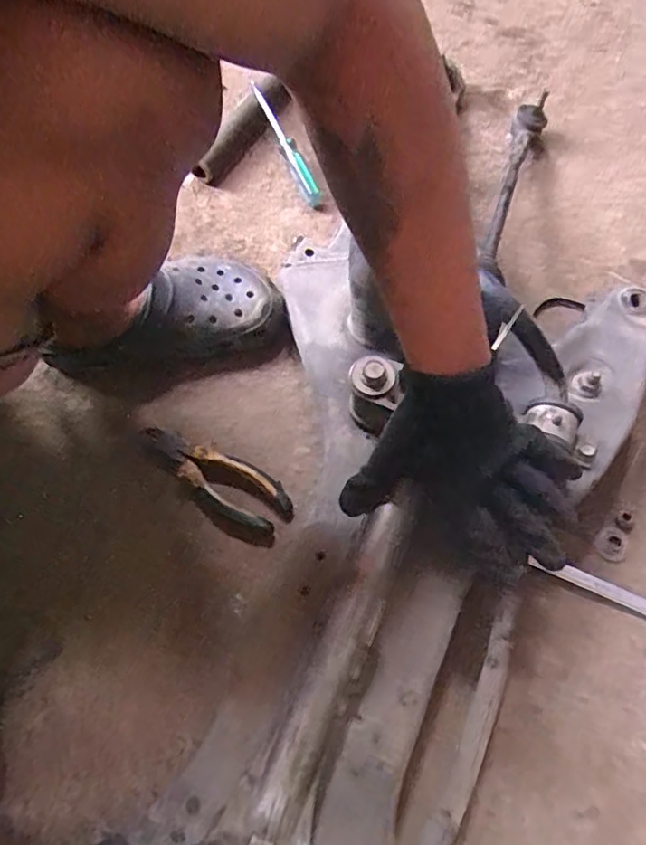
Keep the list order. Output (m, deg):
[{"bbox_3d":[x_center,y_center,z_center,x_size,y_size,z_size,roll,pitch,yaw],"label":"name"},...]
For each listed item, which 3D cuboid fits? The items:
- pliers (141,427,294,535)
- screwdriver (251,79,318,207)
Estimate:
[{"bbox_3d":[-0.105,0.053,0.574,0.161,0.024,0.052,25,67,12],"label":"pliers"},{"bbox_3d":[-0.046,-0.340,0.720,0.019,0.025,0.165,-28,88,-12],"label":"screwdriver"}]

